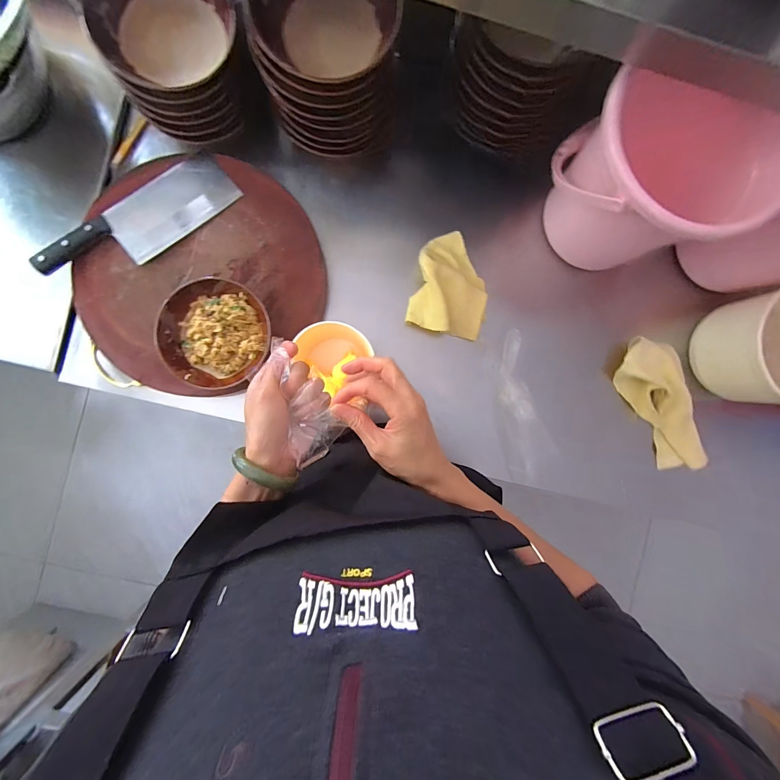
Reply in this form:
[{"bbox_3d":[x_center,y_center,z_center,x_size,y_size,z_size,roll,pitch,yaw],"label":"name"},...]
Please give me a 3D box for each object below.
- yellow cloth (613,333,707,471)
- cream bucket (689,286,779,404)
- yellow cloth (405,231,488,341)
[{"bbox_3d":[0.493,0.028,0.610,0.112,0.029,0.252,-16,99,13],"label":"yellow cloth"},{"bbox_3d":[0.658,-0.069,0.575,0.179,0.140,0.191,0,91,-4],"label":"cream bucket"},{"bbox_3d":[0.112,-0.185,0.569,0.138,0.050,0.175,12,90,-4],"label":"yellow cloth"}]

